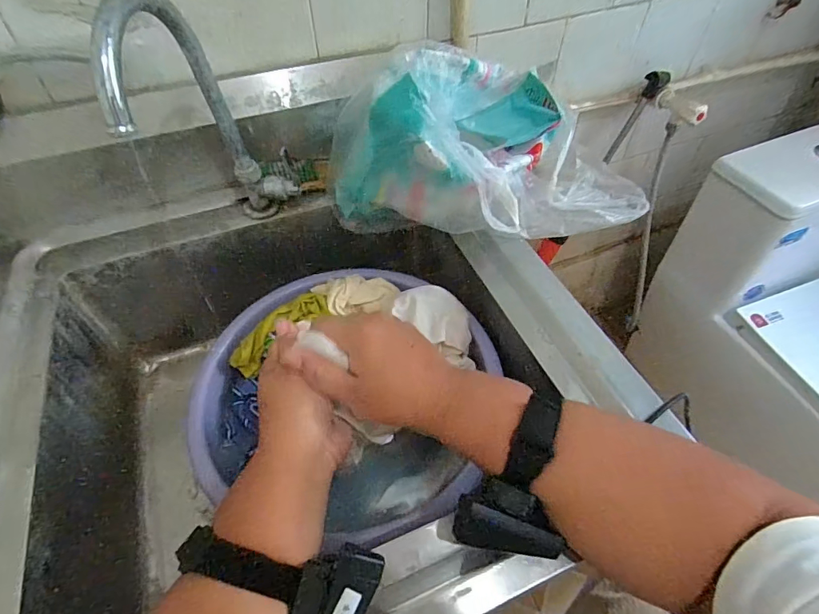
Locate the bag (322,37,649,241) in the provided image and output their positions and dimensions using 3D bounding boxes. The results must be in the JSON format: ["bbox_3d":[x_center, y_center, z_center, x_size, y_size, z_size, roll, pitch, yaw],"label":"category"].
[{"bbox_3d":[0.091,-0.175,0.503,0.361,0.176,0.163,-8,52,-5],"label":"bag"}]

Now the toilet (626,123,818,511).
[{"bbox_3d":[0.824,0.092,0.848,0.358,0.595,0.637,-15,53,-10],"label":"toilet"}]

